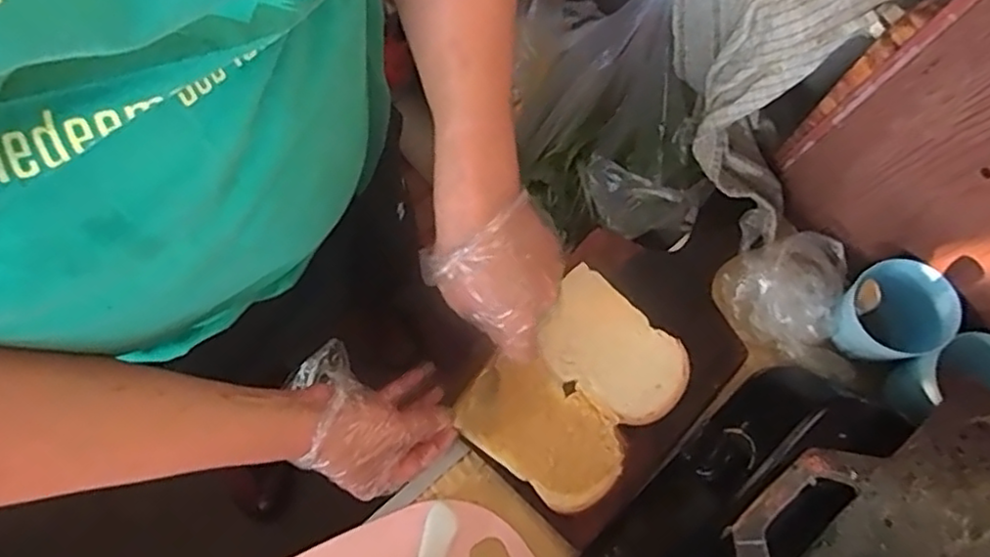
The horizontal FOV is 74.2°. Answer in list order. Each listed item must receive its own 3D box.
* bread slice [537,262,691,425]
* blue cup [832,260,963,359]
[{"bbox_3d":[0.097,0.062,0.555,0.130,0.009,0.086,41,80,11],"label":"bread slice"},{"bbox_3d":[0.313,0.030,0.527,0.073,0.084,0.073,0,75,1],"label":"blue cup"}]

